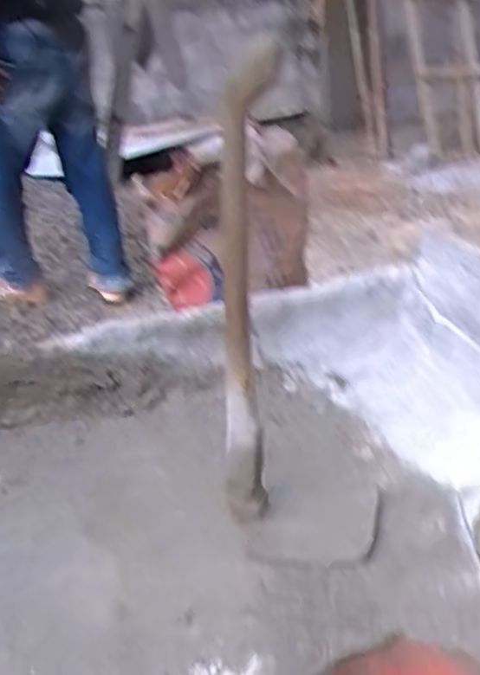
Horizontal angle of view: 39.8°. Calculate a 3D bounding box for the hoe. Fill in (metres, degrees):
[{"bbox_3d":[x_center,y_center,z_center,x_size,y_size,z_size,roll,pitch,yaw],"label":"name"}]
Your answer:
[{"bbox_3d":[0.067,-0.020,0.935,0.223,0.695,0.235,-2,27,11],"label":"hoe"}]

